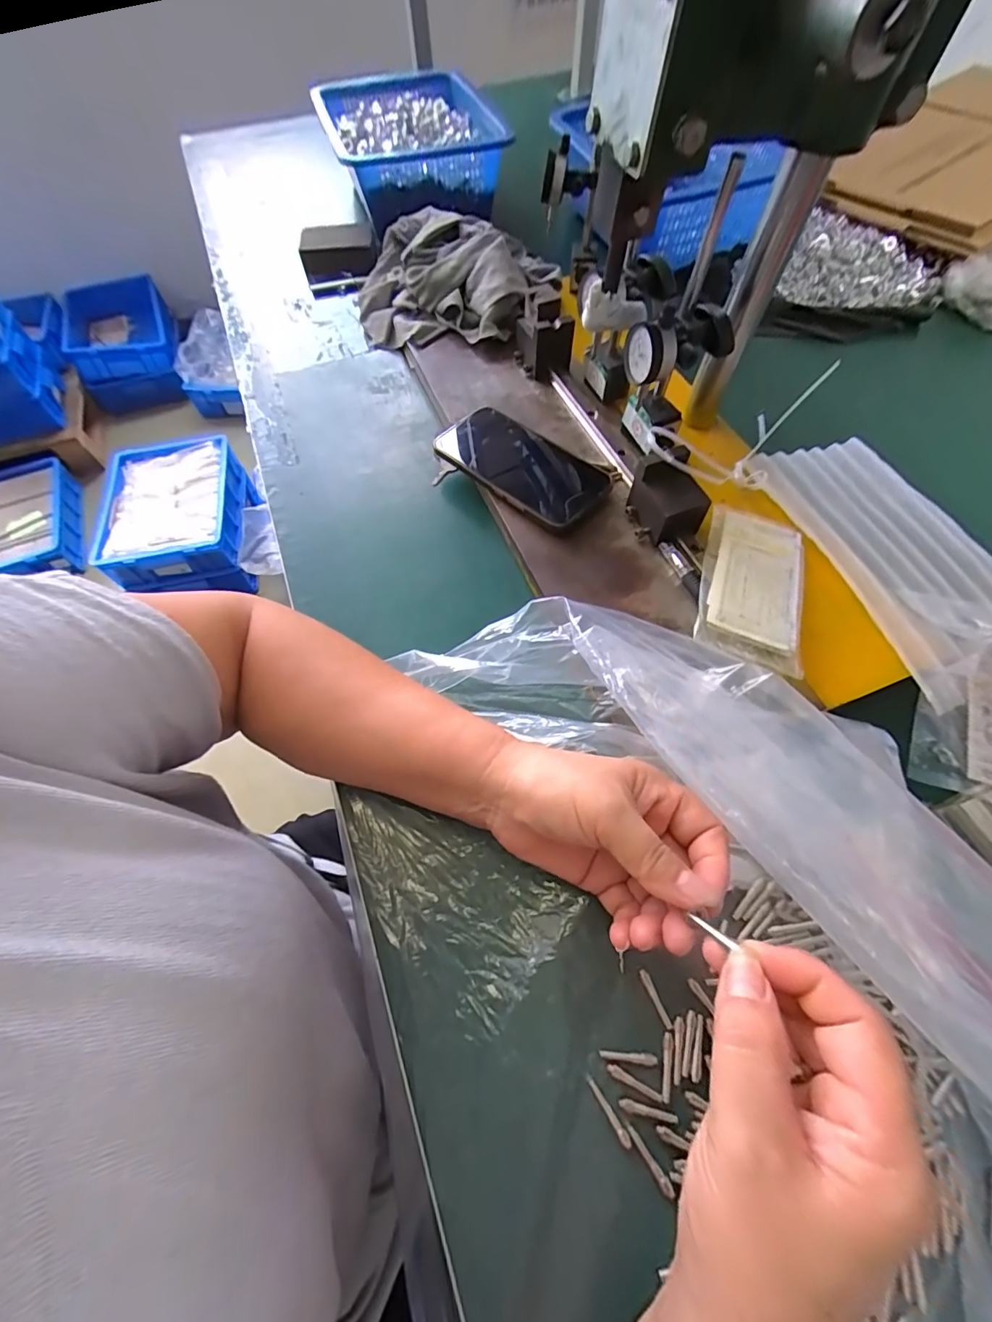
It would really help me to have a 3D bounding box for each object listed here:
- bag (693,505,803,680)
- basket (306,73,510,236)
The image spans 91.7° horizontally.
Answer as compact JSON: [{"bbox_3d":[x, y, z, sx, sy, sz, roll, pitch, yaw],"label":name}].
[{"bbox_3d":[0.193,-0.059,0.364,0.072,0.024,0.143,17,64,11],"label":"bag"},{"bbox_3d":[-0.112,-0.706,0.661,0.199,0.079,0.363,-16,63,-6],"label":"basket"}]

